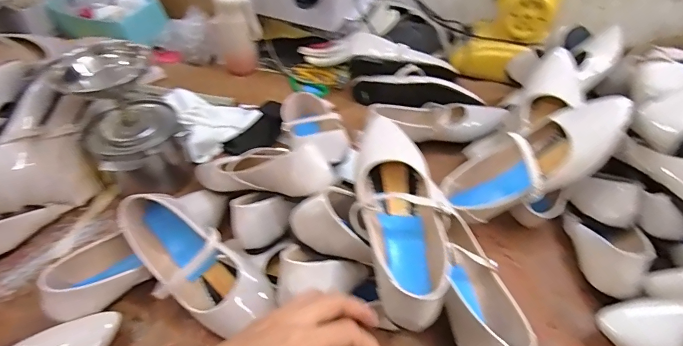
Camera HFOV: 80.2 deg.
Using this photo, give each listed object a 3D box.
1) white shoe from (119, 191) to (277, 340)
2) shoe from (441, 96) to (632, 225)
[{"bbox_3d":[-0.188,0.117,0.504,0.210,0.086,0.091,37,54,14],"label":"white shoe"},{"bbox_3d":[0.262,-0.016,0.546,0.246,0.059,0.096,-31,44,14],"label":"shoe"}]

